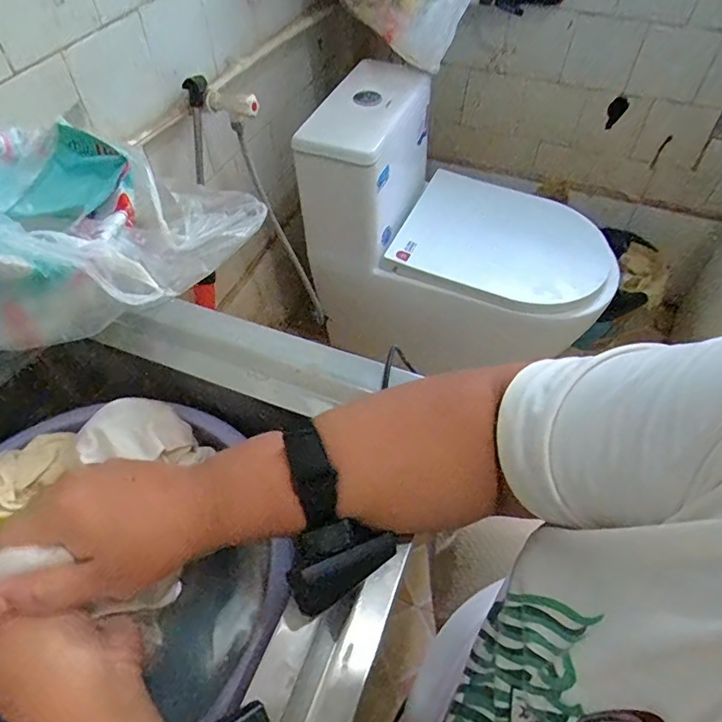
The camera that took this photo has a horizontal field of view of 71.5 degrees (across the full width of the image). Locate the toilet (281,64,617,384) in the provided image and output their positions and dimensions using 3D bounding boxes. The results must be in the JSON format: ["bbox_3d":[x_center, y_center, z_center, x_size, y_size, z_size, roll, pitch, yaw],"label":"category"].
[{"bbox_3d":[0.239,-0.256,1.133,0.637,0.595,0.358,22,55,15],"label":"toilet"}]

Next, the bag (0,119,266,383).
[{"bbox_3d":[-0.262,-0.122,0.456,0.163,0.176,0.361,30,58,20],"label":"bag"}]

